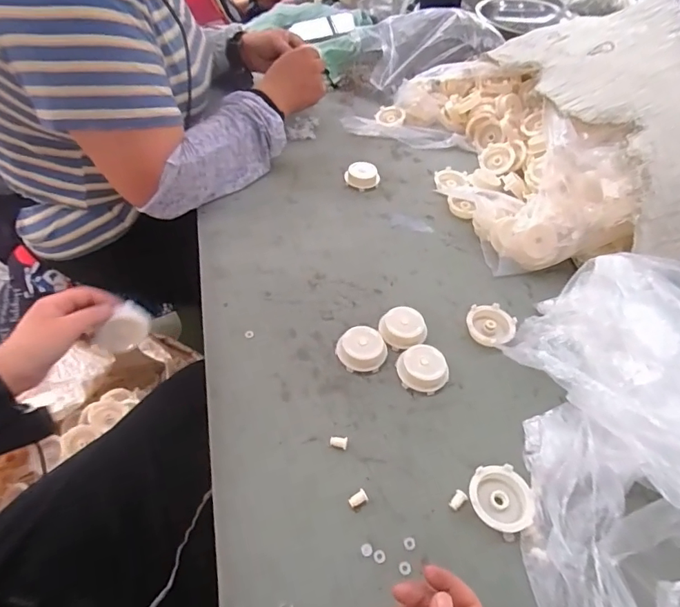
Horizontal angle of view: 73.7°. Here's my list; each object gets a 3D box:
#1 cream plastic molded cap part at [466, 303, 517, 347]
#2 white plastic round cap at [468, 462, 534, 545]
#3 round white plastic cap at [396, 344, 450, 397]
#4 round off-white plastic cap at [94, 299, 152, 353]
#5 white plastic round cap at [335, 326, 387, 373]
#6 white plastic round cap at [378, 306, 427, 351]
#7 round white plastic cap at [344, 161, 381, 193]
[{"bbox_3d":[0.174,0.026,0.527,0.054,0.018,0.056,1,48,-1],"label":"cream plastic molded cap part"},{"bbox_3d":[0.140,0.170,0.395,0.054,0.014,0.055,1,48,-1],"label":"white plastic round cap"},{"bbox_3d":[0.085,0.068,0.478,0.043,0.029,0.051,-15,50,-15],"label":"round white plastic cap"},{"bbox_3d":[-0.238,0.029,0.499,0.058,0.050,0.017,-31,56,-26],"label":"round off-white plastic cap"},{"bbox_3d":[0.023,0.050,0.489,0.045,0.025,0.049,1,48,-1],"label":"white plastic round cap"},{"bbox_3d":[0.070,0.028,0.514,0.049,0.028,0.047,1,48,-1],"label":"white plastic round cap"},{"bbox_3d":[0.036,-0.200,0.714,0.053,0.017,0.051,1,48,-1],"label":"round white plastic cap"}]

